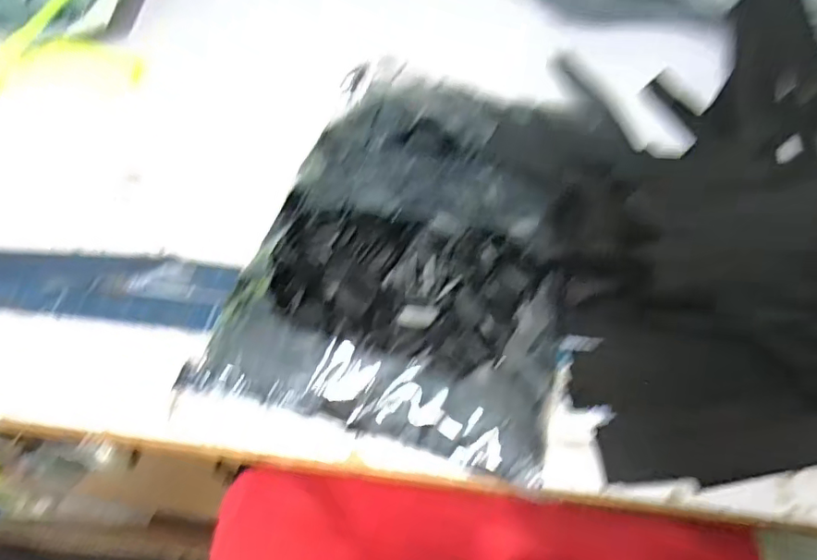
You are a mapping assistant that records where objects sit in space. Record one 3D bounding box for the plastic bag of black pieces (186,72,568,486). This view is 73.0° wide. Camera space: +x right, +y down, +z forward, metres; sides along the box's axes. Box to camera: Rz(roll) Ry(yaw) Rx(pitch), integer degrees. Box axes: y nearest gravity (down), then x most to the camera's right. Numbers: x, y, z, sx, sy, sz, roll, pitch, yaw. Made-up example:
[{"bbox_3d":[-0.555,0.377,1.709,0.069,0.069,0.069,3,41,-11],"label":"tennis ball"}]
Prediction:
[{"bbox_3d":[0.008,-0.034,0.476,0.268,0.067,0.341,11,59,12],"label":"plastic bag of black pieces"}]

